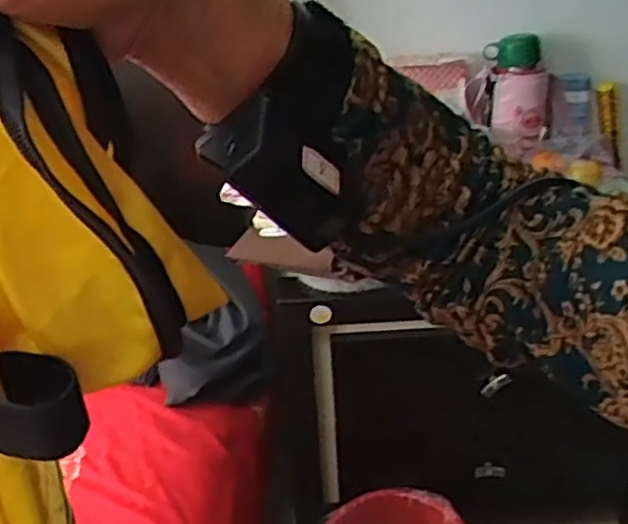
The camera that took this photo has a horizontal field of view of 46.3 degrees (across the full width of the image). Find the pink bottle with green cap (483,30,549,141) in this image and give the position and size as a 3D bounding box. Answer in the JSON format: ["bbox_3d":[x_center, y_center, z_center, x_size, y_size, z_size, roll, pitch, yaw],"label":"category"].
[{"bbox_3d":[0.303,-0.261,1.115,0.093,0.153,0.081,5,31,16],"label":"pink bottle with green cap"}]

